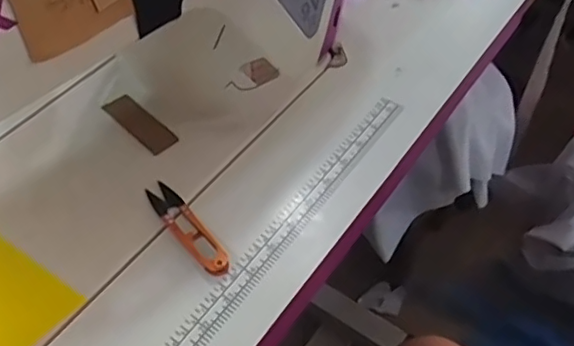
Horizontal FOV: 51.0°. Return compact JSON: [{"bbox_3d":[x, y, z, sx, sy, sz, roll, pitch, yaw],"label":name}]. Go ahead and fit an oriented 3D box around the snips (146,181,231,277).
[{"bbox_3d":[-0.075,0.040,0.454,0.022,0.012,0.098,-31,56,-22],"label":"snips"}]

